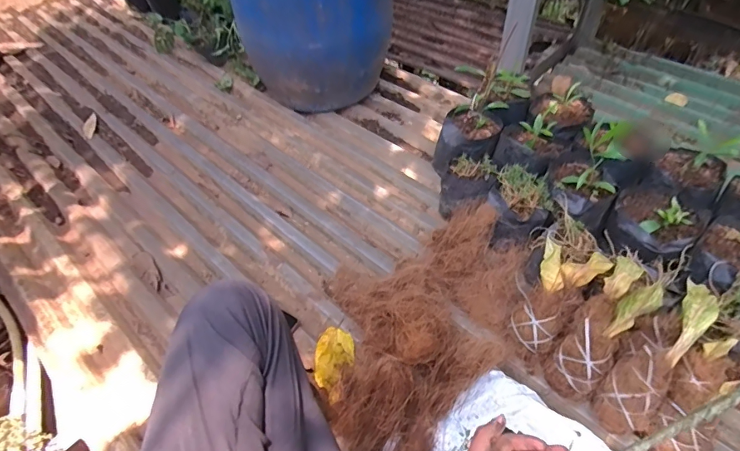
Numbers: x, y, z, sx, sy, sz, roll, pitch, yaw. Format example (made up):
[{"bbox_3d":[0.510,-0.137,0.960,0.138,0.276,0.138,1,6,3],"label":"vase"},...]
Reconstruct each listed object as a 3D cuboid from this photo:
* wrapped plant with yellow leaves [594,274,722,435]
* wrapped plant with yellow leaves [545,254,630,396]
[{"bbox_3d":[0.461,0.211,0.695,0.080,0.107,0.281,37,95,30],"label":"wrapped plant with yellow leaves"},{"bbox_3d":[0.375,0.174,0.711,0.080,0.118,0.245,33,99,28],"label":"wrapped plant with yellow leaves"}]

